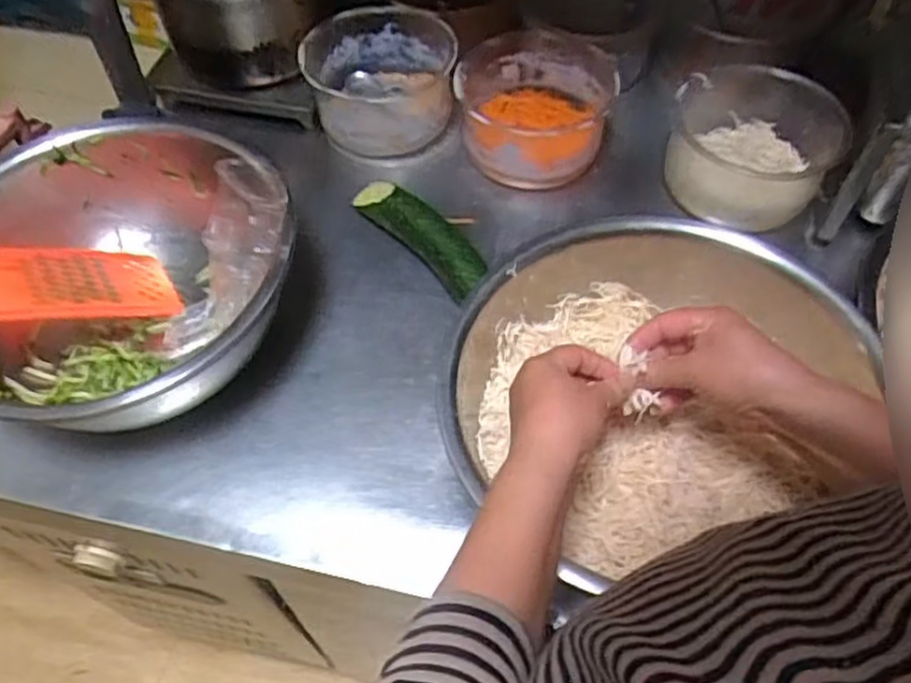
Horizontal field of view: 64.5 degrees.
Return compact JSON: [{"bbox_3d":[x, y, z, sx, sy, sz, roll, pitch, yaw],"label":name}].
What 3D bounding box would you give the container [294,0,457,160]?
[{"bbox_3d":[-0.086,-0.305,0.849,0.172,0.086,0.161,-5,56,-3],"label":"container"}]

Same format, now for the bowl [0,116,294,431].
[{"bbox_3d":[-0.308,-0.055,0.670,0.315,0.138,0.315,0,56,1],"label":"bowl"}]

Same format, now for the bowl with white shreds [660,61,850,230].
[{"bbox_3d":[0.317,-0.209,0.772,0.168,0.089,0.154,0,56,1],"label":"bowl with white shreds"}]

